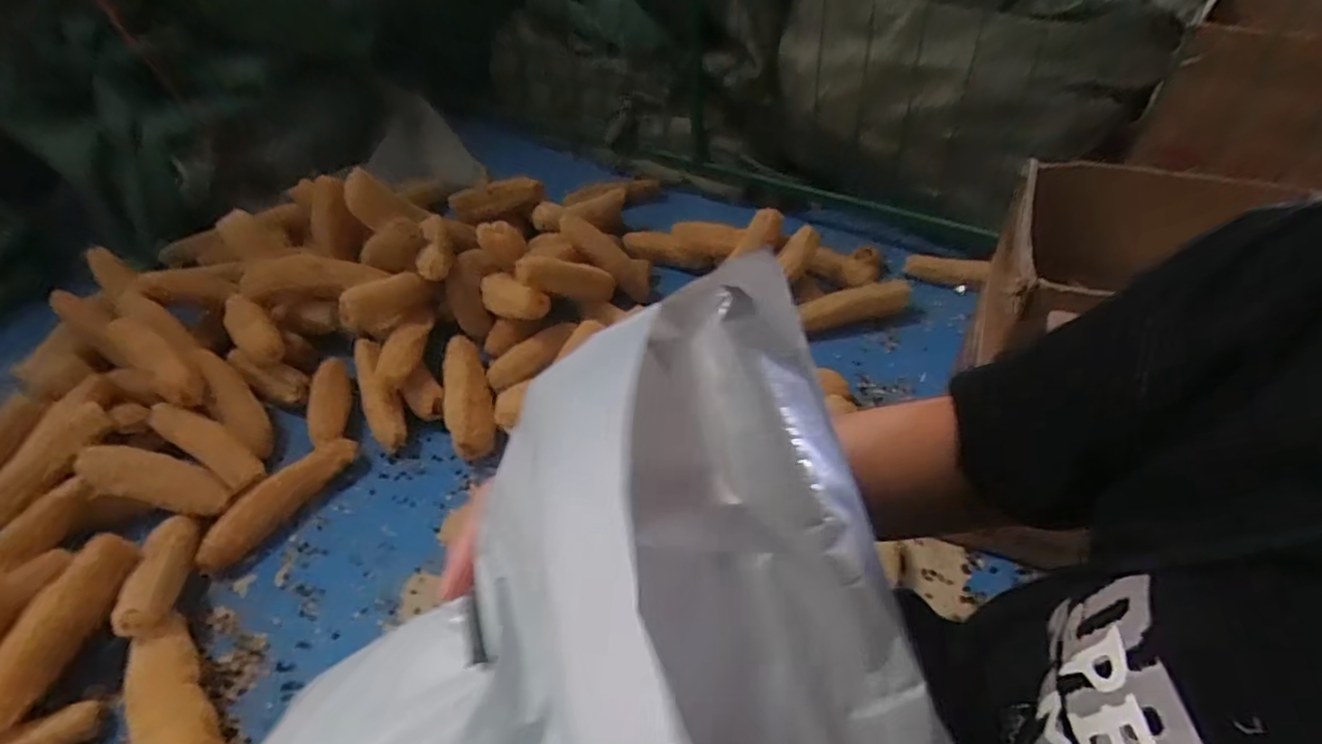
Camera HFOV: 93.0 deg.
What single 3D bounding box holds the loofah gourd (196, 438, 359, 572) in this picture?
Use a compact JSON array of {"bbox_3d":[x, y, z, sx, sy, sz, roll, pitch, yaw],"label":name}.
[{"bbox_3d":[-0.592,0.198,0.980,0.057,0.060,0.262,25,52,27],"label":"loofah gourd"}]

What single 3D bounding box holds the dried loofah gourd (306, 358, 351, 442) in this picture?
[{"bbox_3d":[-0.587,0.055,1.119,0.064,0.060,0.209,-14,45,-9],"label":"dried loofah gourd"}]

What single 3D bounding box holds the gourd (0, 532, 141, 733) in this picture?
[{"bbox_3d":[-0.762,0.319,0.788,0.064,0.058,0.240,-1,45,4],"label":"gourd"}]

